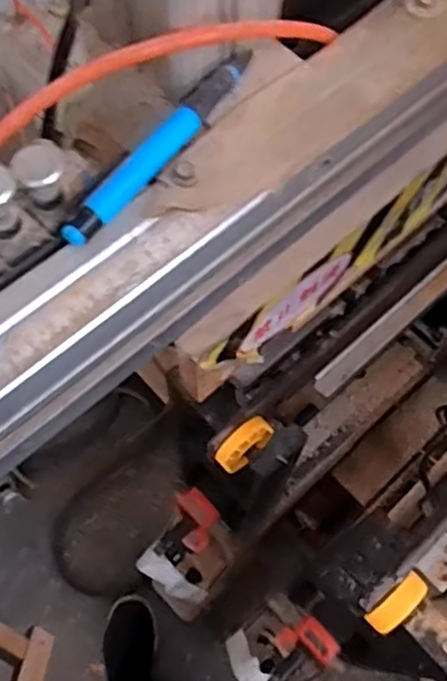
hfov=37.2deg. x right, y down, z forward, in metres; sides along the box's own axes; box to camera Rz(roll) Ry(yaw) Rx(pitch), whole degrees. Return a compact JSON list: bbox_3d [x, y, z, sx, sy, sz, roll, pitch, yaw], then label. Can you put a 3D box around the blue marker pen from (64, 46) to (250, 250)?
[{"bbox_3d":[-0.025,-0.086,0.285,0.013,0.010,0.124,31,69,12],"label":"blue marker pen"}]

